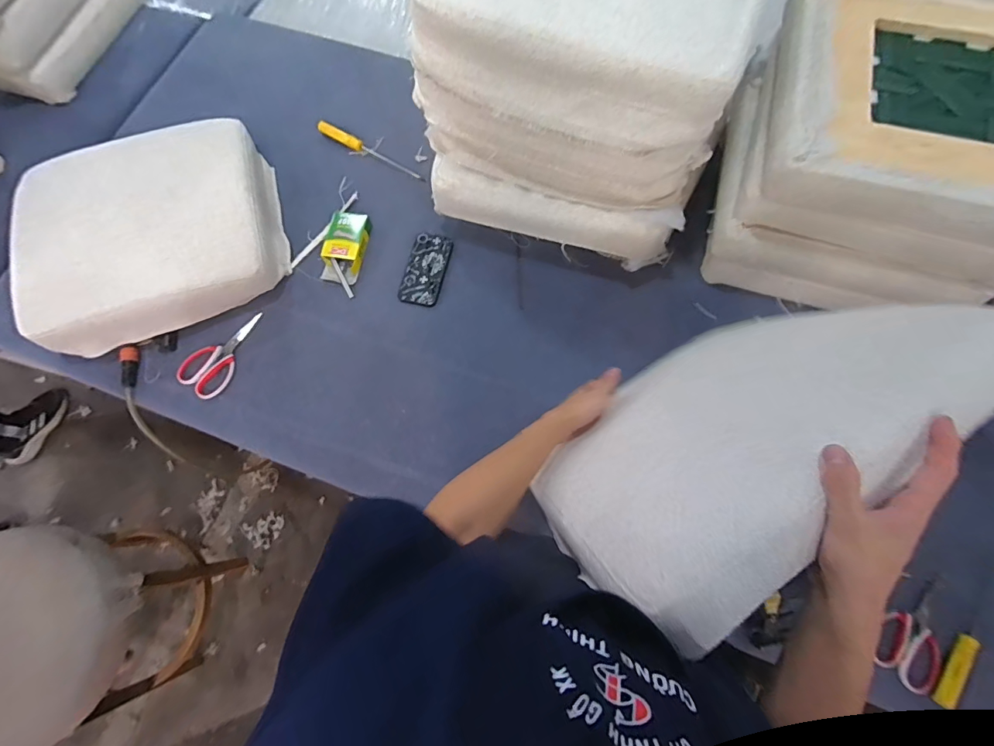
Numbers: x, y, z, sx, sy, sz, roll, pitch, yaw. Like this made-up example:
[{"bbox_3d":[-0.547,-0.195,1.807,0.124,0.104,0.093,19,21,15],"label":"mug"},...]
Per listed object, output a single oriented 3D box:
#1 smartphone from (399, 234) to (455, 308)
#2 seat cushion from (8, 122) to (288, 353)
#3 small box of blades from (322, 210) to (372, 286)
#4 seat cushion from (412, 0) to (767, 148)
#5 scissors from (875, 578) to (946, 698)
[{"bbox_3d":[-0.148,-0.220,0.916,0.082,0.007,0.169,10,71,5],"label":"smartphone"},{"bbox_3d":[-0.679,-0.267,0.870,0.454,0.113,0.414,-22,72,-6],"label":"seat cushion"},{"bbox_3d":[-0.320,-0.268,0.915,0.085,0.031,0.161,7,71,4],"label":"small box of blades"},{"bbox_3d":[0.164,-0.595,0.681,0.460,0.119,0.442,22,73,8],"label":"seat cushion"},{"bbox_3d":[0.660,0.402,0.686,0.088,0.016,0.172,32,74,11],"label":"scissors"}]

